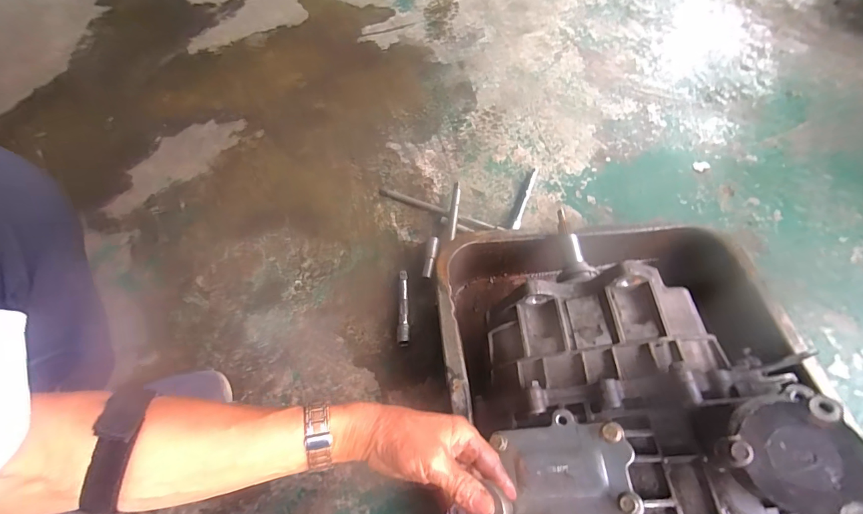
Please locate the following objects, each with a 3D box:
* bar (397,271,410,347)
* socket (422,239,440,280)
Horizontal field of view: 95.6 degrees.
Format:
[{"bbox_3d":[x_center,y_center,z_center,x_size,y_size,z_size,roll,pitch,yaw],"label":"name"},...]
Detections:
[{"bbox_3d":[-0.046,0.079,0.621,0.019,0.018,0.127,-3,58,0],"label":"bar"},{"bbox_3d":[0.000,0.003,0.659,0.016,0.016,0.077,8,58,7],"label":"socket"}]

